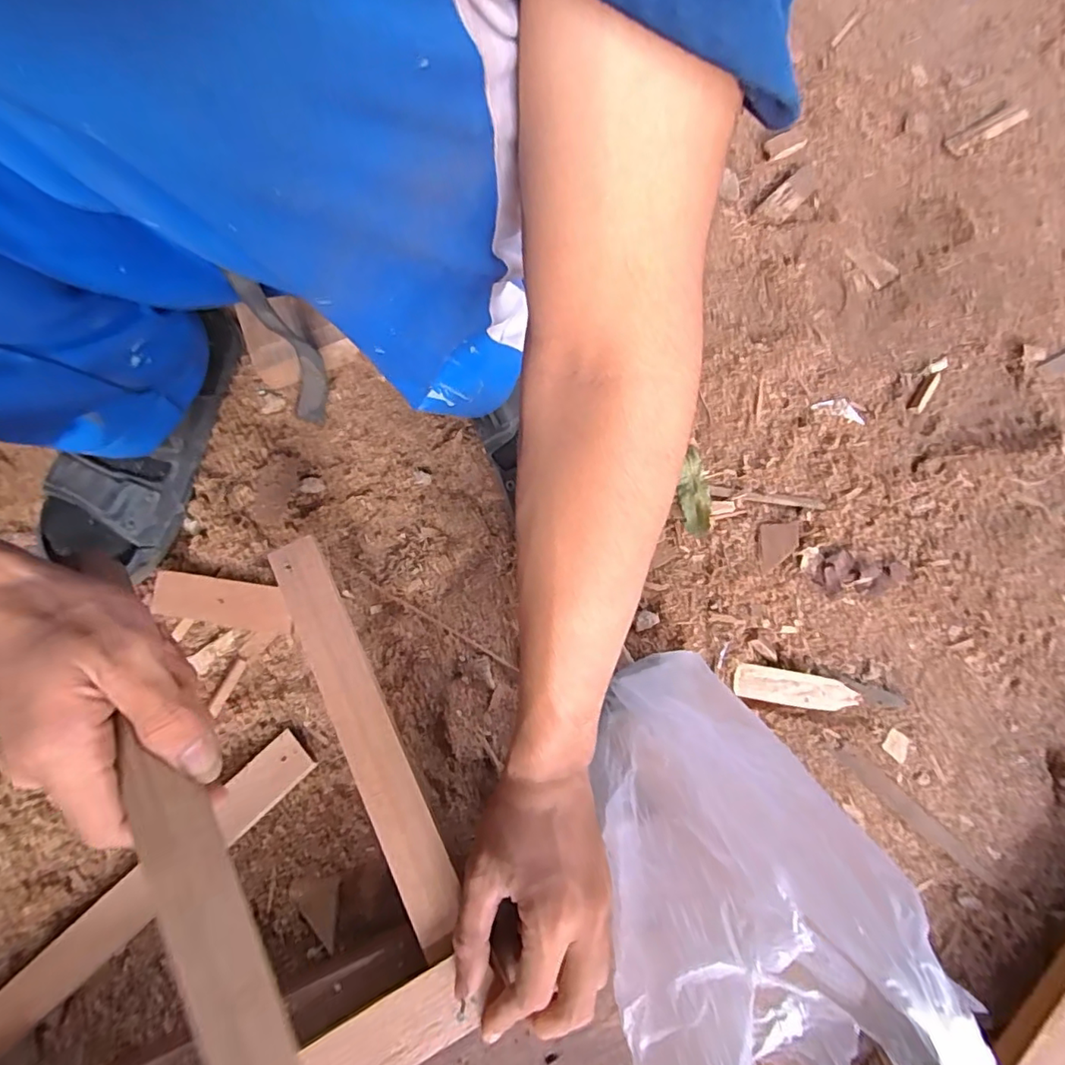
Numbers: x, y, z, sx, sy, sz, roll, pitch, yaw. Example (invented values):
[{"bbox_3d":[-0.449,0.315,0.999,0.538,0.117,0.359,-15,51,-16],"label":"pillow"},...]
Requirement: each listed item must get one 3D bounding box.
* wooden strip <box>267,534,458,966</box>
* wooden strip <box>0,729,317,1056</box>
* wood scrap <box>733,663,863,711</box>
[{"bbox_3d":[-0.118,0.129,0.379,0.036,0.019,0.285,-28,75,-6],"label":"wooden strip"},{"bbox_3d":[-0.286,0.263,0.402,0.296,0.011,0.037,-42,77,-9],"label":"wooden strip"},{"bbox_3d":[0.204,0.121,0.427,0.092,0.004,0.025,9,75,4],"label":"wood scrap"}]

